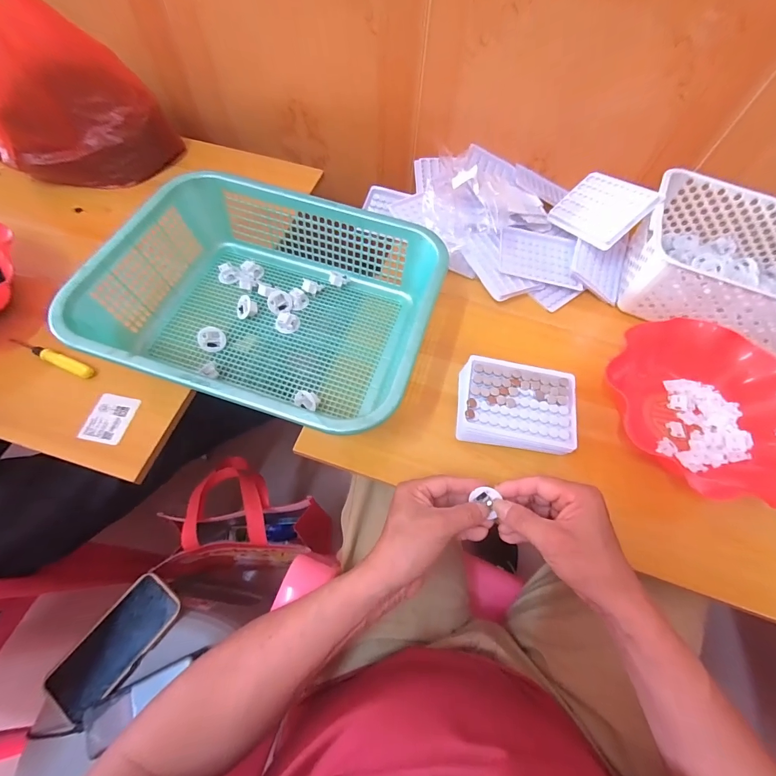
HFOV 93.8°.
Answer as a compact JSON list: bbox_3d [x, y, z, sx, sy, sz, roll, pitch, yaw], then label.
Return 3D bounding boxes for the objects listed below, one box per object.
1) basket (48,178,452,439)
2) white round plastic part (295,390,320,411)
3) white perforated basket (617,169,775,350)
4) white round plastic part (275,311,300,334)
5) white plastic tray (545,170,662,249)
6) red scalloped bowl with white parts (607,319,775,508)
[{"bbox_3d":[-0.143,-0.105,0.462,0.385,0.106,0.300,18,65,6],"label":"basket"},{"bbox_3d":[-0.097,0.014,0.443,0.030,0.018,0.024,24,65,9],"label":"white round plastic part"},{"bbox_3d":[0.501,-0.164,0.508,0.305,0.099,0.201,21,65,8],"label":"white perforated basket"},{"bbox_3d":[-0.138,-0.090,0.499,0.031,0.015,0.029,1,64,-2],"label":"white round plastic part"},{"bbox_3d":[0.313,-0.265,0.535,0.093,0.014,0.126,-46,50,17],"label":"white plastic tray"},{"bbox_3d":[0.389,0.013,0.449,0.226,0.064,0.193,39,68,15],"label":"red scalloped bowl with white parts"}]

